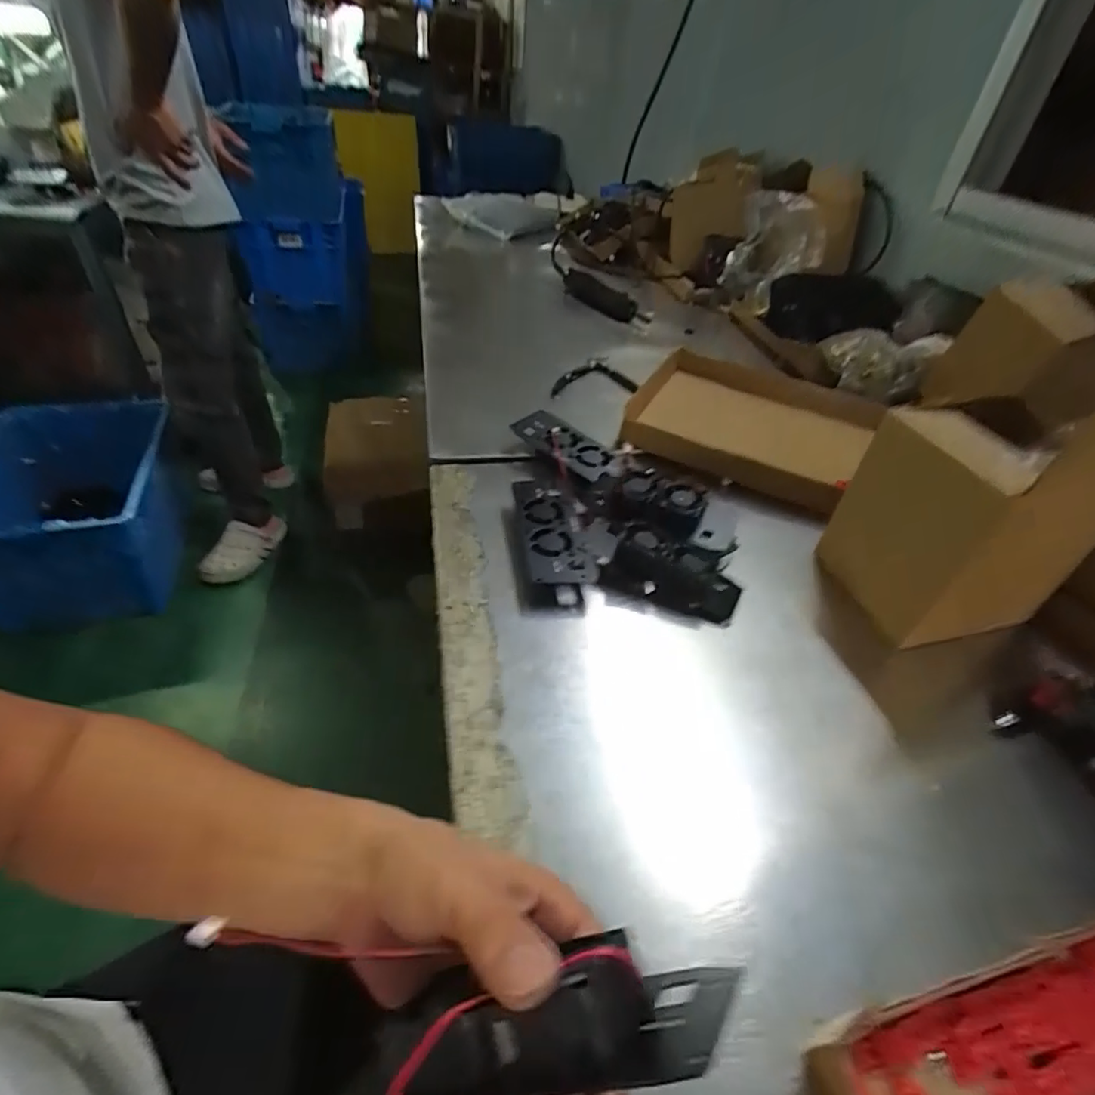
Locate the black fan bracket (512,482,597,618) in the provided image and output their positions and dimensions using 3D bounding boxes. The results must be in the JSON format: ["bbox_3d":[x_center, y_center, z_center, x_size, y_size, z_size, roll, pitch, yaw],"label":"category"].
[{"bbox_3d":[0.005,-0.006,0.497,0.061,0.020,0.154,1,41,-7],"label":"black fan bracket"}]

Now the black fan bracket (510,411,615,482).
[{"bbox_3d":[0.021,-0.111,0.603,0.120,0.006,0.050,38,63,23],"label":"black fan bracket"}]

